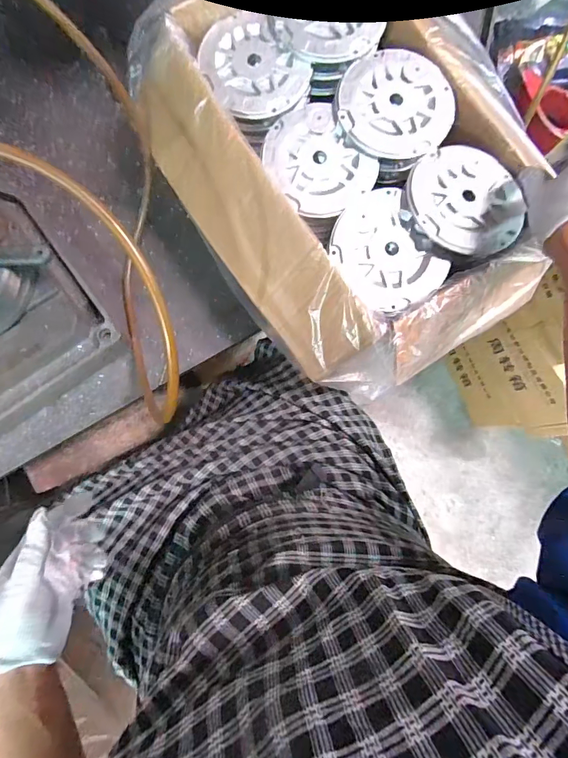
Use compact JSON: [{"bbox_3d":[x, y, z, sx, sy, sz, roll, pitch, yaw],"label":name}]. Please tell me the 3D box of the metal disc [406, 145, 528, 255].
[{"bbox_3d":[0.205,-0.205,0.450,0.128,0.012,0.127,1,81,-5],"label":"metal disc"}]

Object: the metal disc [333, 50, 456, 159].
[{"bbox_3d":[0.131,-0.327,0.469,0.134,0.018,0.129,1,81,-5],"label":"metal disc"}]

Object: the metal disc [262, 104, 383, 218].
[{"bbox_3d":[0.037,-0.257,0.467,0.106,0.017,0.128,-38,86,-9],"label":"metal disc"}]

